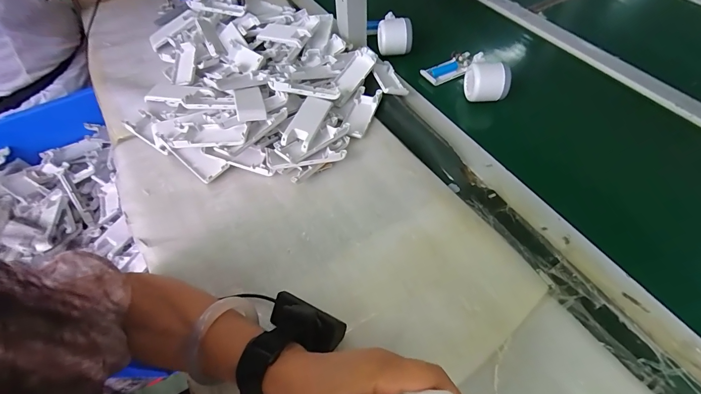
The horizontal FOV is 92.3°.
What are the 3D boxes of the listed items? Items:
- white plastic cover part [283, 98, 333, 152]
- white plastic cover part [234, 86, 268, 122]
[{"bbox_3d":[-0.060,-0.105,0.471,0.037,0.010,0.094,24,59,1],"label":"white plastic cover part"},{"bbox_3d":[-0.139,-0.130,0.467,0.037,0.010,0.077,-11,46,-12],"label":"white plastic cover part"}]

